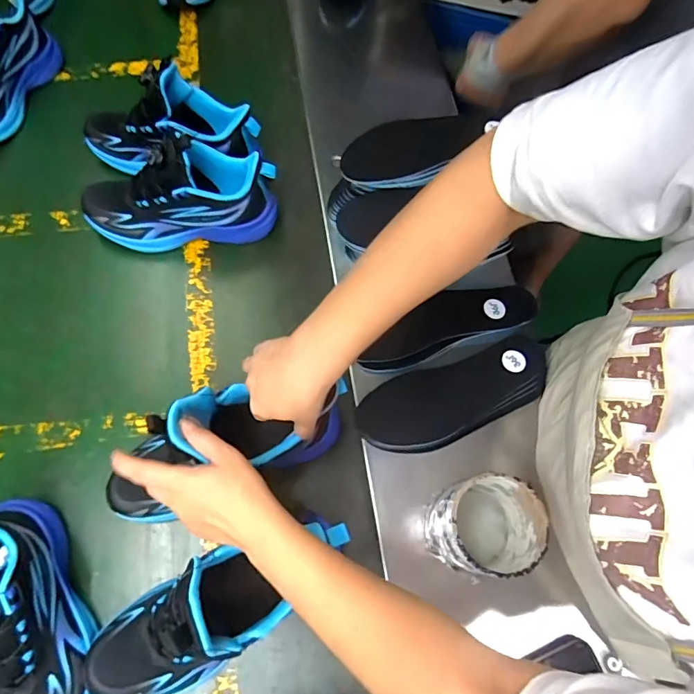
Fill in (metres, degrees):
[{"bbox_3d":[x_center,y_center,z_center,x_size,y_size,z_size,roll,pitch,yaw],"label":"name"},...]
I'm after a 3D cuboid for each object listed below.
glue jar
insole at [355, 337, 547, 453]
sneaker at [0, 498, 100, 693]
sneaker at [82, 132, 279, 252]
[{"bbox_3d":[0.124,0.171,0.440,0.083,0.132,0.074,3,69,-3],"label":"glue jar"},{"bbox_3d":[0.132,0.057,0.526,0.221,0.023,0.083,-16,71,-10],"label":"insole"},{"bbox_3d":[-0.299,0.247,0.413,0.082,0.119,0.231,-26,73,-13],"label":"sneaker"},{"bbox_3d":[-0.221,-0.199,0.591,0.252,0.137,0.084,-6,69,-7],"label":"sneaker"}]

